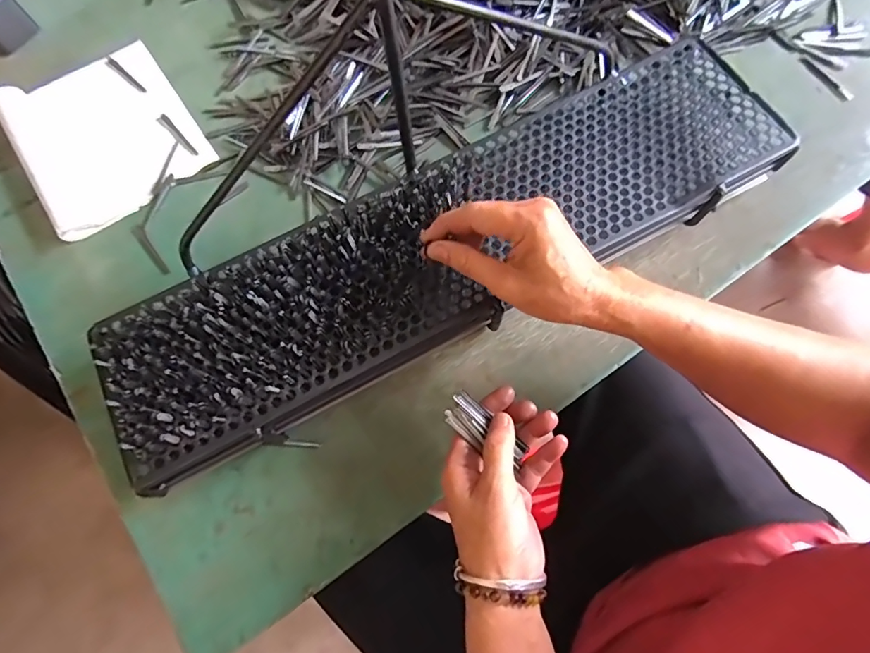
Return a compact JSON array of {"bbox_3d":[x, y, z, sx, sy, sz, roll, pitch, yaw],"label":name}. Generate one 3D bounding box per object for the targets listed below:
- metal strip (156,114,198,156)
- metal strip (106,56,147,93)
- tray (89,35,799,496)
[{"bbox_3d":[-0.280,-0.208,0.502,0.010,0.004,0.066,-42,77,-9],"label":"metal strip"},{"bbox_3d":[-0.352,-0.287,0.524,0.073,0.004,0.010,41,80,12],"label":"metal strip"},{"bbox_3d":[0.017,-0.073,0.386,0.585,0.037,0.152,-29,76,-8],"label":"tray"}]

